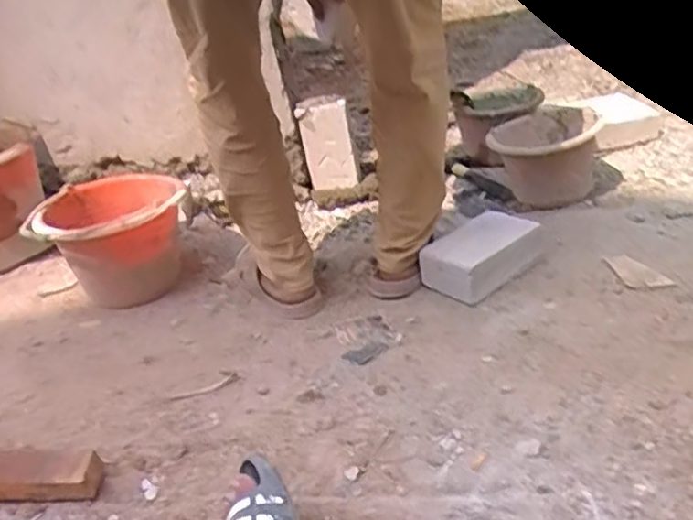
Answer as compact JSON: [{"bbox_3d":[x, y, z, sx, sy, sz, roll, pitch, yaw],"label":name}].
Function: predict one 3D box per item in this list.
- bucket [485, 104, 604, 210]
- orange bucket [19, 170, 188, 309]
[{"bbox_3d":[0.451,-0.240,1.573,0.234,0.146,0.236,0,29,15],"label":"bucket"},{"bbox_3d":[-0.465,-0.042,1.402,0.268,0.184,0.268,-9,28,-2],"label":"orange bucket"}]

